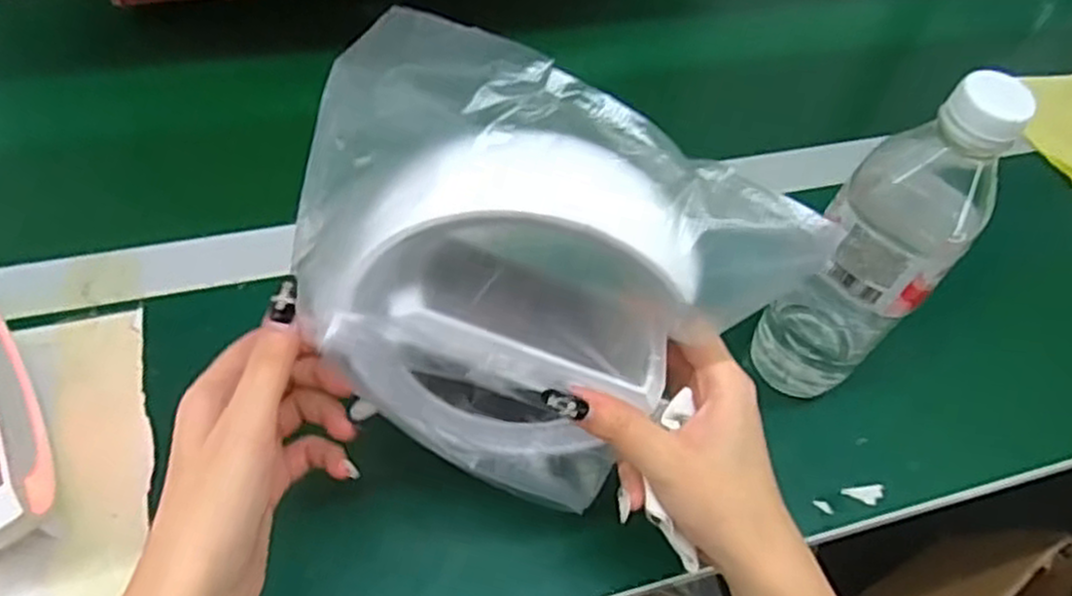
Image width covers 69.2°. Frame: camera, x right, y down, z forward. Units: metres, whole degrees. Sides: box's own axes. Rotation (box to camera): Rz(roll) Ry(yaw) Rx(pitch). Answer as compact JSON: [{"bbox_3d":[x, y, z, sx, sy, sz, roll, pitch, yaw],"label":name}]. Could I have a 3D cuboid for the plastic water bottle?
[{"bbox_3d":[0.180,-0.021,0.420,0.069,0.224,0.056,38,58,18],"label":"plastic water bottle"}]

